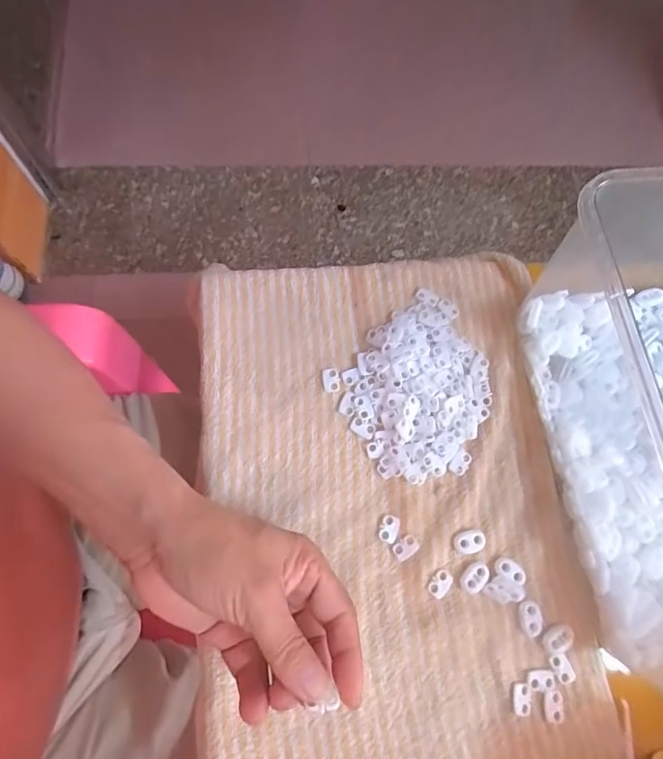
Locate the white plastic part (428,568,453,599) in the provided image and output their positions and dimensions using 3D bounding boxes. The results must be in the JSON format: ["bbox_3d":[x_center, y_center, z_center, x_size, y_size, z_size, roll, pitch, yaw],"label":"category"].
[{"bbox_3d":[0.075,0.140,0.322,0.013,0.004,0.019,39,74,6],"label":"white plastic part"}]

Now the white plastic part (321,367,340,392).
[{"bbox_3d":[0.000,0.000,0.355,0.013,0.004,0.019,-8,75,-8],"label":"white plastic part"}]

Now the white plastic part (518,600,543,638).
[{"bbox_3d":[0.136,0.163,0.320,0.016,0.005,0.022,-1,74,-6],"label":"white plastic part"}]

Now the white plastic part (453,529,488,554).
[{"bbox_3d":[0.098,0.114,0.330,0.023,0.005,0.015,-13,76,-9],"label":"white plastic part"}]

